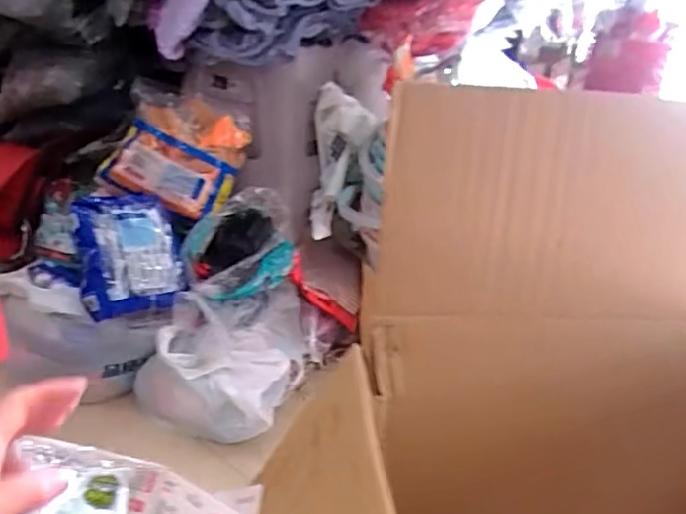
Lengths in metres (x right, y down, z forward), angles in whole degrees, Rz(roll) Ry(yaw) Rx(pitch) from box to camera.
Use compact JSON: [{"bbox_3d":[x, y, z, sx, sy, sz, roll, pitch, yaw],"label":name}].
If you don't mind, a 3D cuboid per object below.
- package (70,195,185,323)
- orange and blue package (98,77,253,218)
[{"bbox_3d":[-0.390,-0.007,1.056,0.176,0.224,0.052,-8,-9,-24],"label":"package"},{"bbox_3d":[-0.333,-0.217,1.156,0.253,0.234,0.085,20,-3,-7],"label":"orange and blue package"}]

